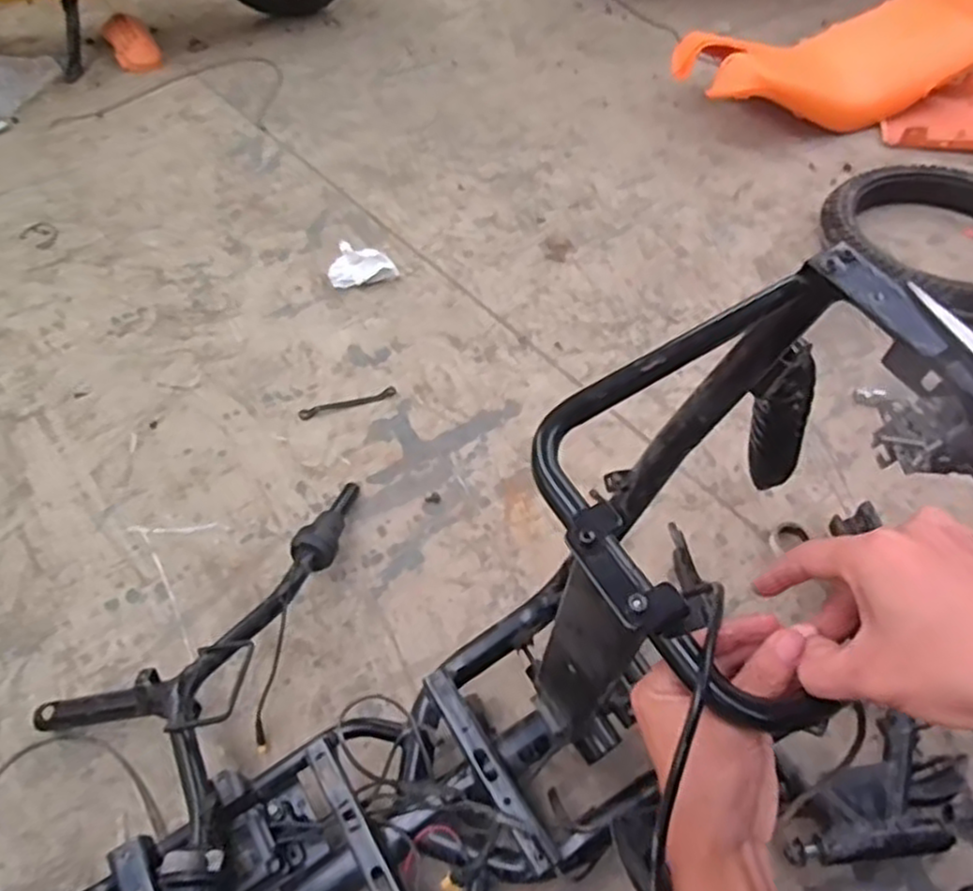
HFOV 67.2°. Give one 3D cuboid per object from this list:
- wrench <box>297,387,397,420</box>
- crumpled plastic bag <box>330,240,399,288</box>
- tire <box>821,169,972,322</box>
[{"bbox_3d":[-0.195,-0.059,1.033,0.137,0.004,0.019,-16,53,-11],"label":"wrench"},{"bbox_3d":[-0.198,-0.283,1.166,0.109,0.047,0.056,-6,52,-3],"label":"crumpled plastic bag"},{"bbox_3d":[0.715,-0.321,1.150,0.320,0.065,0.330,0,52,1],"label":"tire"}]

